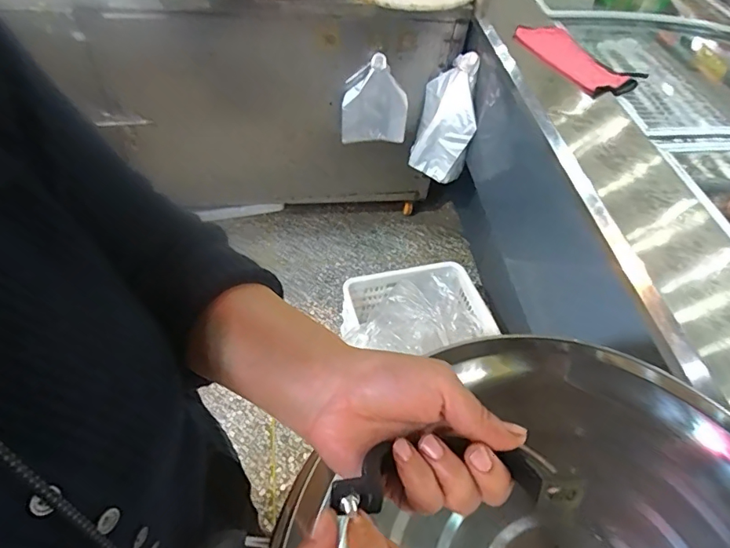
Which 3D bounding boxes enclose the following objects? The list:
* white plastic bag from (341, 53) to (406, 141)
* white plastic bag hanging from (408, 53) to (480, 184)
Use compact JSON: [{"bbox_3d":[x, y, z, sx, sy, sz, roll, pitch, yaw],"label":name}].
[{"bbox_3d":[0.035,-0.519,1.455,0.201,0.257,0.032,-3,50,-9],"label":"white plastic bag"},{"bbox_3d":[0.242,-0.462,1.429,0.169,0.305,0.185,15,50,6],"label":"white plastic bag hanging"}]

